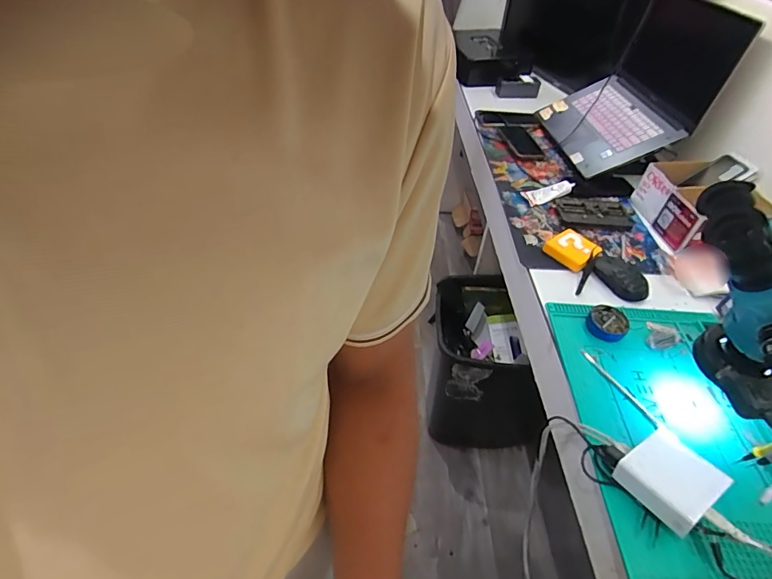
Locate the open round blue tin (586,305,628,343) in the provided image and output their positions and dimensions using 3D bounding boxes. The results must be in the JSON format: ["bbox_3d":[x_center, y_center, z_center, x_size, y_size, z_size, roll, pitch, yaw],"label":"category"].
[{"bbox_3d":[0.359,0.054,0.692,0.059,0.025,0.059,2,46,-2],"label":"open round blue tin"}]

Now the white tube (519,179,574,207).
[{"bbox_3d":[0.360,-0.219,0.947,0.110,0.027,0.058,-11,47,-14],"label":"white tube"}]

